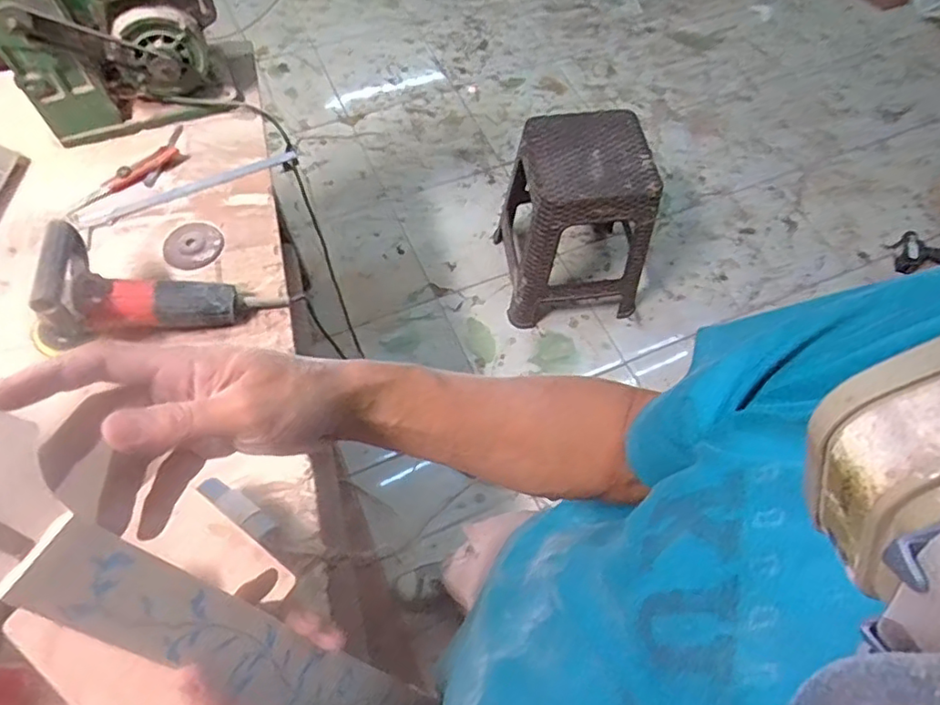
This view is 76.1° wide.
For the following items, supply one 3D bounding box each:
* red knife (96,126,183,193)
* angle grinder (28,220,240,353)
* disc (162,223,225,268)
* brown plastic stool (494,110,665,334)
[{"bbox_3d":[-0.535,-0.315,1.003,0.052,0.022,0.173,33,66,15],"label":"red knife"},{"bbox_3d":[-0.445,-0.066,0.834,0.233,0.166,0.115,4,60,-24],"label":"angle grinder"},{"bbox_3d":[-0.431,-0.168,0.936,0.088,0.007,0.082,1,62,-2],"label":"disc"},{"bbox_3d":[0.271,-0.338,1.582,0.332,0.467,0.326,-5,62,-5],"label":"brown plastic stool"}]

